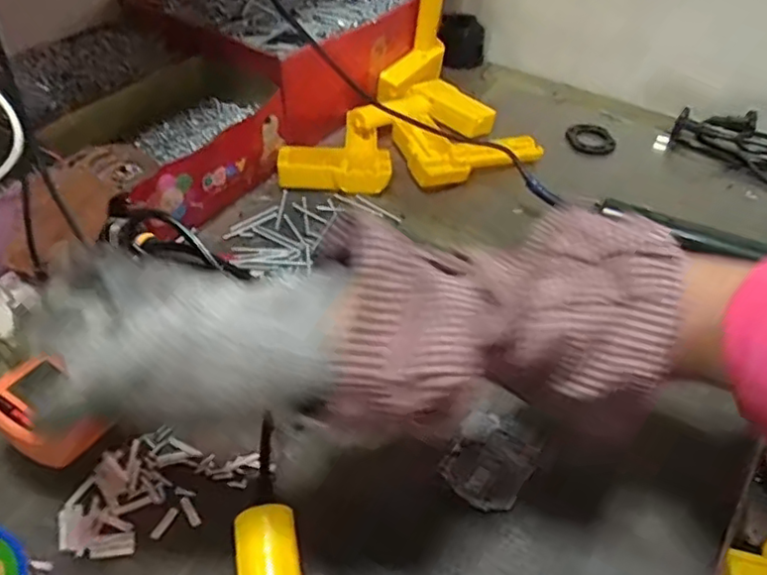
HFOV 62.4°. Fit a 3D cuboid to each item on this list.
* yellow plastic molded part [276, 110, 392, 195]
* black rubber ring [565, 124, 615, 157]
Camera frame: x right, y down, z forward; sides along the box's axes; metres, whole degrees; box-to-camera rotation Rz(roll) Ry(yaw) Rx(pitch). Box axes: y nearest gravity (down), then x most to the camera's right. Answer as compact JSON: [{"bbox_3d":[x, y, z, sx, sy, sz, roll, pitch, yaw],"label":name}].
[{"bbox_3d":[-0.049,-0.152,0.685,0.113,0.030,0.123,2,45,1],"label":"yellow plastic molded part"},{"bbox_3d":[0.239,-0.173,0.731,0.057,0.007,0.057,1,45,-1],"label":"black rubber ring"}]

